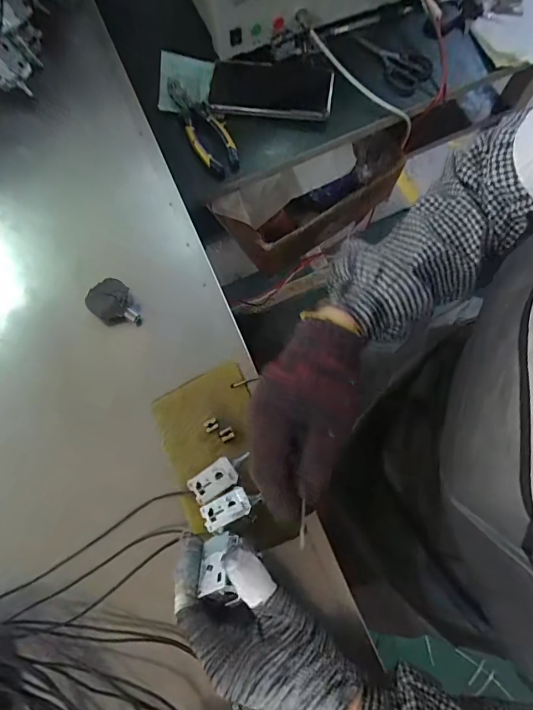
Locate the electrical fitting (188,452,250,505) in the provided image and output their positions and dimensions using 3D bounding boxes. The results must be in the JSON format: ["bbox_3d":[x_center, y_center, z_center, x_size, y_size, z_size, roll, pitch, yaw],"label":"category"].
[{"bbox_3d":[-0.038,0.101,0.348,0.052,0.012,0.024,-34,78,-10],"label":"electrical fitting"}]

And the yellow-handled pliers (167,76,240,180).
[{"bbox_3d":[-0.084,-0.310,0.555,0.053,0.020,0.160,-22,76,-8],"label":"yellow-handled pliers"}]

